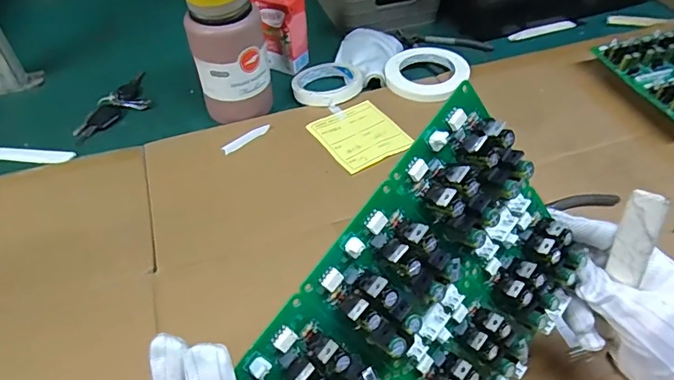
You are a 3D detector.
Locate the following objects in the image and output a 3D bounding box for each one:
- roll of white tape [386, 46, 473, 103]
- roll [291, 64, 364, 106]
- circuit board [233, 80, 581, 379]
[{"bbox_3d":[0.122,-0.157,0.667,0.107,0.024,0.116,-1,45,1],"label":"roll of white tape"},{"bbox_3d":[-0.016,-0.148,0.667,0.091,0.016,0.088,-1,45,1],"label":"roll"},{"bbox_3d":[0.060,0.077,0.272,0.198,0.170,0.023,-50,31,-13],"label":"circuit board"}]

